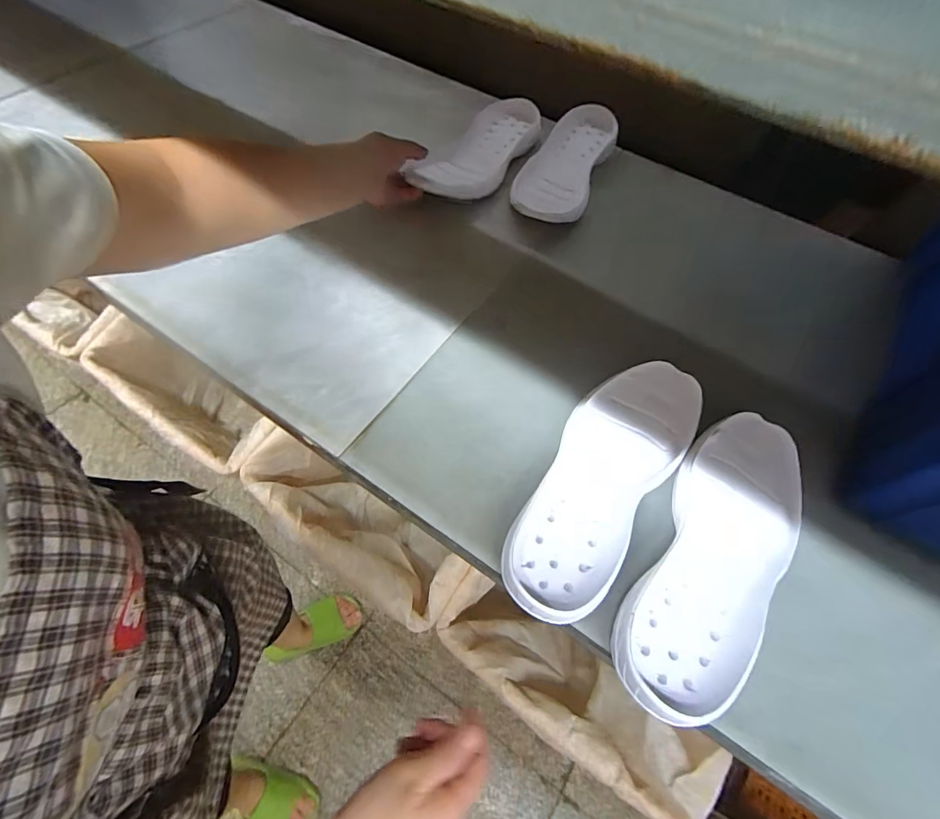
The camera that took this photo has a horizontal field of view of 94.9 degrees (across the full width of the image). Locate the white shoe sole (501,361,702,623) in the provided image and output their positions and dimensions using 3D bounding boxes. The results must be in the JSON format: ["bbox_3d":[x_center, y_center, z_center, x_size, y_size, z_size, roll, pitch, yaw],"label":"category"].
[{"bbox_3d":[0.118,0.058,0.384,0.096,0.031,0.262,35,64,16],"label":"white shoe sole"}]

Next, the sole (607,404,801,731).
[{"bbox_3d":[0.205,0.119,0.357,0.098,0.032,0.263,31,63,14],"label":"sole"}]

